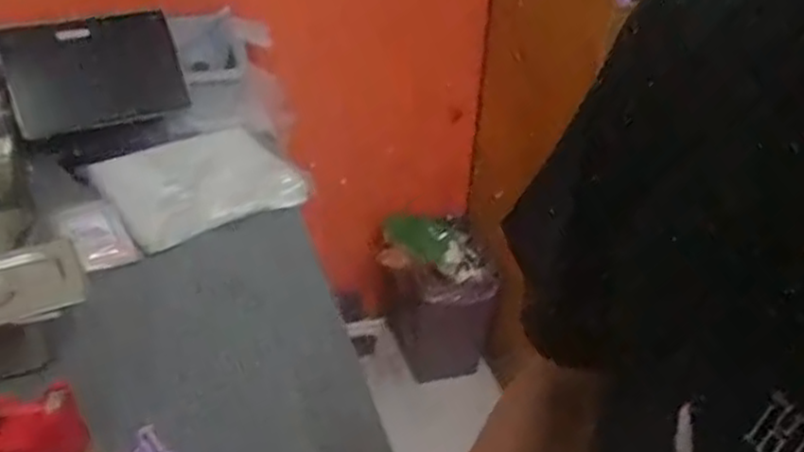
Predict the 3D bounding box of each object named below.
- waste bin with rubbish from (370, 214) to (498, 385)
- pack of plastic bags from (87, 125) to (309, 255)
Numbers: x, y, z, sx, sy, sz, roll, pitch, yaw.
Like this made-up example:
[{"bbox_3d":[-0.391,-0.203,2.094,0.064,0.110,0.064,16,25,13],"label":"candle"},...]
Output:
[{"bbox_3d":[0.070,0.182,1.882,0.238,0.358,0.303,-18,40,-27],"label":"waste bin with rubbish"},{"bbox_3d":[-0.289,-0.065,1.111,0.266,0.047,0.223,-22,42,-31],"label":"pack of plastic bags"}]

